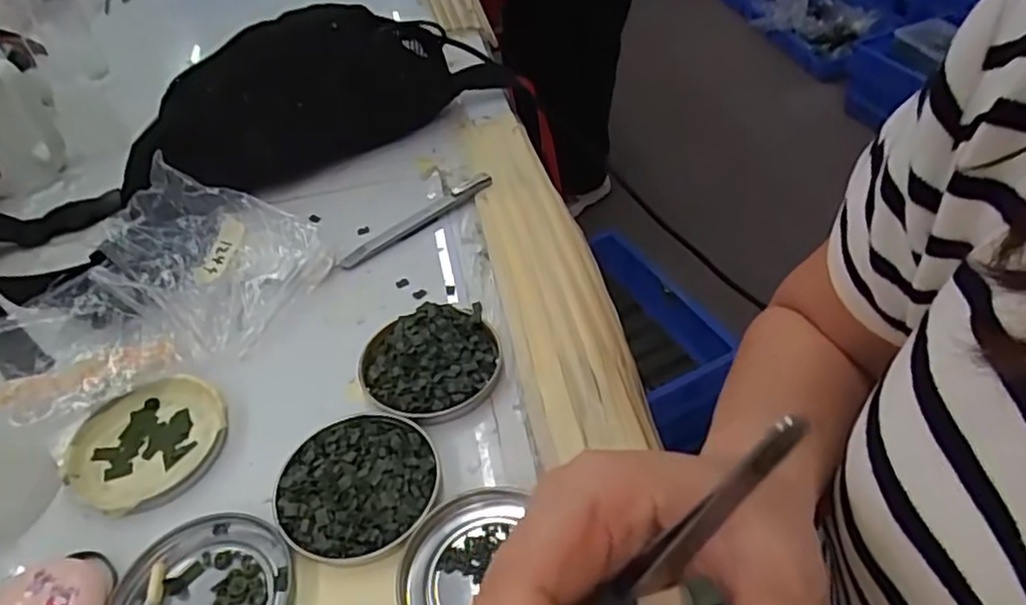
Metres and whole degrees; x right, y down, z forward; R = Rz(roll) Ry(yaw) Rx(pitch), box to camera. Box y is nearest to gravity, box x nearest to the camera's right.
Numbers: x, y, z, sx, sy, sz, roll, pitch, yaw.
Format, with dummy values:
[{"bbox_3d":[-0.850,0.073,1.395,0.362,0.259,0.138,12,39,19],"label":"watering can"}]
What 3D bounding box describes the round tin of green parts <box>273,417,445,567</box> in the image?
[{"bbox_3d":[-0.076,0.088,0.328,0.075,0.012,0.077,-3,45,3],"label":"round tin of green parts"}]

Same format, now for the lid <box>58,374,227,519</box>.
[{"bbox_3d":[-0.193,0.075,0.358,0.075,0.012,0.078,-3,45,3],"label":"lid"}]

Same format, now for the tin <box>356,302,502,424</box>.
[{"bbox_3d":[-0.047,0.032,0.379,0.077,0.016,0.076,-3,45,3],"label":"tin"}]

